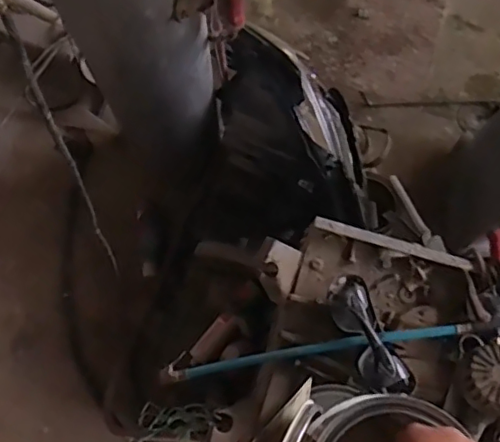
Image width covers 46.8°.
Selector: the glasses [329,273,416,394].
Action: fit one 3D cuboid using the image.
[{"bbox_3d":[0.129,0.125,0.637,0.048,0.039,0.137,-22,76,-6],"label":"glasses"}]

